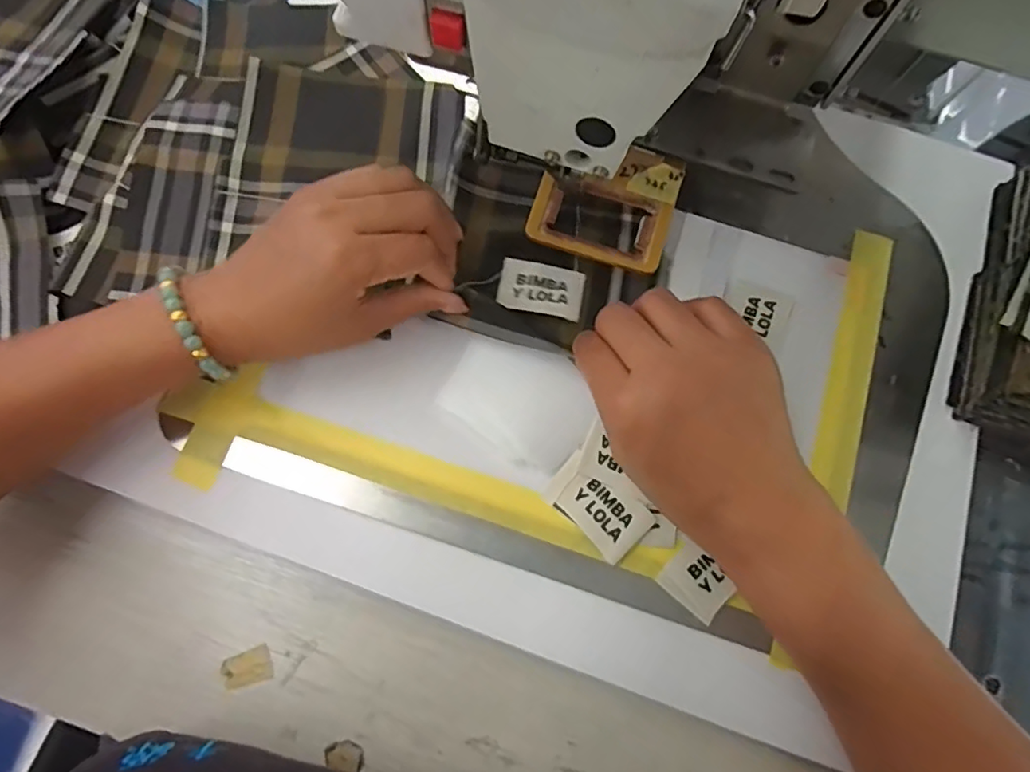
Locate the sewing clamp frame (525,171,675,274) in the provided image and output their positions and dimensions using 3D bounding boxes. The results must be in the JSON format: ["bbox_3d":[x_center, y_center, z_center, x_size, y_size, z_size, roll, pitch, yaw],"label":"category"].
[{"bbox_3d":[0.052,-0.098,0.330,0.083,0.008,0.049,18,79,2],"label":"sewing clamp frame"}]

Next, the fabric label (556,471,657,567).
[{"bbox_3d":[0.048,0.068,0.300,0.046,0.007,0.033,43,79,10],"label":"fabric label"}]

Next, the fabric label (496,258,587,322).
[{"bbox_3d":[0.016,-0.058,0.330,0.049,0.004,0.034,11,67,2],"label":"fabric label"}]

